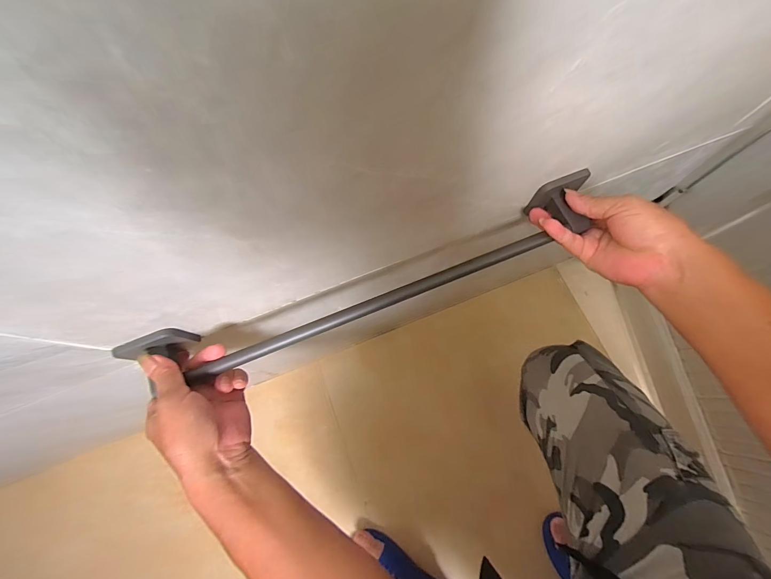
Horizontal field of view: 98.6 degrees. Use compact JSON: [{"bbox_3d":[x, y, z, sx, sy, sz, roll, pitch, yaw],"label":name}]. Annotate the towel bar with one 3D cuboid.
[{"bbox_3d":[-0.013,-0.008,0.347,0.517,0.057,0.065,-20,75,-4],"label":"towel bar"}]

